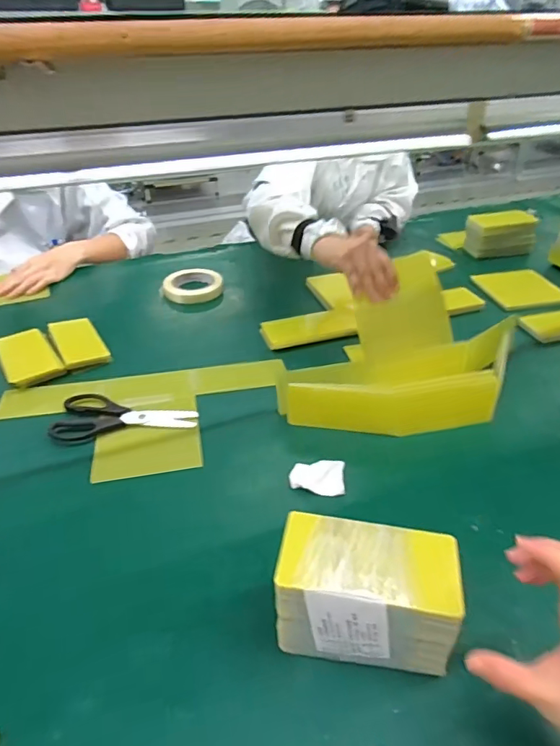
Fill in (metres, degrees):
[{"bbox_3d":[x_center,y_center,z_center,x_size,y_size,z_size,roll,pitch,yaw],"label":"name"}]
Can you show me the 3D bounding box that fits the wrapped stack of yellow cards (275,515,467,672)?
[{"bbox_3d":[0.071,0.190,0.410,0.138,0.108,0.070,6,36,10],"label":"wrapped stack of yellow cards"}]

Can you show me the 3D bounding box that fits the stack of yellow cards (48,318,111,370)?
[{"bbox_3d":[-0.334,-0.053,0.806,0.072,0.011,0.120,-15,47,-31],"label":"stack of yellow cards"}]

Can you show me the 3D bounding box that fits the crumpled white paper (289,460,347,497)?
[{"bbox_3d":[0.044,0.123,0.576,0.064,0.030,0.037,6,36,9],"label":"crumpled white paper"}]

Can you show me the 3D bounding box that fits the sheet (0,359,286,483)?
[{"bbox_3d":[-0.186,0.063,0.679,0.401,0.011,0.203,-7,39,-10],"label":"sheet"}]

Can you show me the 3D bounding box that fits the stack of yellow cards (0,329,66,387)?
[{"bbox_3d":[-0.400,-0.026,0.769,0.079,0.026,0.131,-25,42,-29],"label":"stack of yellow cards"}]

